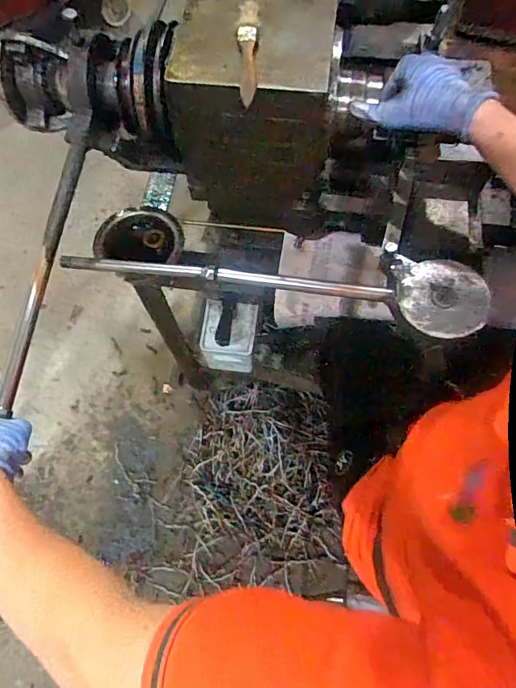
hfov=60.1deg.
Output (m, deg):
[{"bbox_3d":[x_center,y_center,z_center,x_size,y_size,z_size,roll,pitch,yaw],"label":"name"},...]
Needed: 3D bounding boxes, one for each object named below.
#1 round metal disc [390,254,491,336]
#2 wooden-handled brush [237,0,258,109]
[{"bbox_3d":[0.206,-0.055,0.502,0.096,0.014,0.096,-1,68,1],"label":"round metal disc"},{"bbox_3d":[-0.011,-0.311,0.473,0.020,0.015,0.141,0,68,2],"label":"wooden-handled brush"}]

